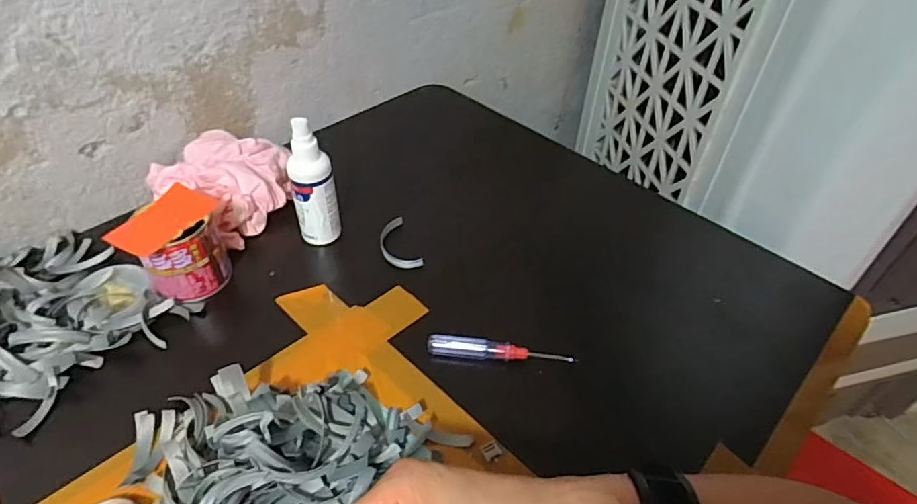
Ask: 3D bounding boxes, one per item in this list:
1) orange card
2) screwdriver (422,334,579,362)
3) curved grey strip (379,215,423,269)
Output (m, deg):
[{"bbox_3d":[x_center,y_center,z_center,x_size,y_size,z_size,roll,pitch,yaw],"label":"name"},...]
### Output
[{"bbox_3d":[-0.244,-0.027,0.446,0.047,0.005,0.080,21,46,11],"label":"orange card"},{"bbox_3d":[0.034,0.084,0.442,0.119,0.013,0.014,7,44,5],"label":"screwdriver"},{"bbox_3d":[-0.061,-0.008,0.531,0.032,0.016,0.070,-15,46,-17],"label":"curved grey strip"}]

